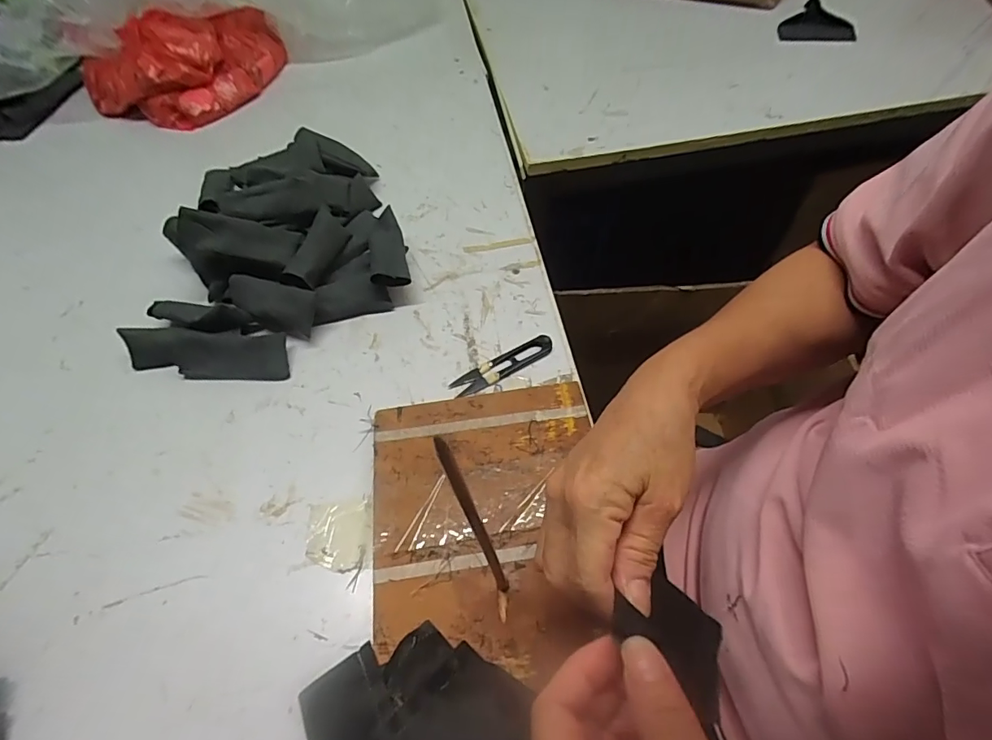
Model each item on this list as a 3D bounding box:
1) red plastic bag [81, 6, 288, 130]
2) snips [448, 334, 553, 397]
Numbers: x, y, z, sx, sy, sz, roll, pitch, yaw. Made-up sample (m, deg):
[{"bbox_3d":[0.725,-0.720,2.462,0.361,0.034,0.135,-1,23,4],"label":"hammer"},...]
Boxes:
[{"bbox_3d":[-0.497,-0.491,0.755,0.259,0.088,0.227,12,57,12],"label":"red plastic bag"},{"bbox_3d":[0.007,-0.005,0.438,0.100,0.005,0.021,-25,58,-13],"label":"snips"}]

